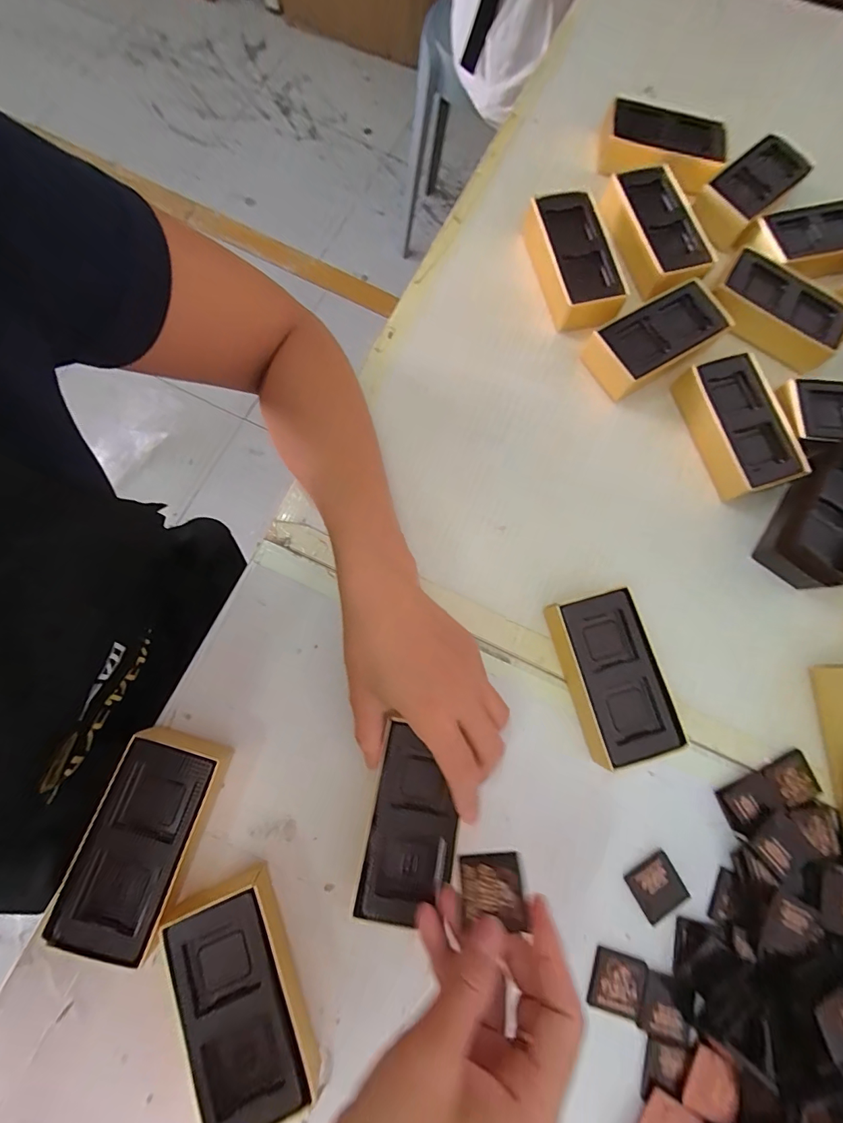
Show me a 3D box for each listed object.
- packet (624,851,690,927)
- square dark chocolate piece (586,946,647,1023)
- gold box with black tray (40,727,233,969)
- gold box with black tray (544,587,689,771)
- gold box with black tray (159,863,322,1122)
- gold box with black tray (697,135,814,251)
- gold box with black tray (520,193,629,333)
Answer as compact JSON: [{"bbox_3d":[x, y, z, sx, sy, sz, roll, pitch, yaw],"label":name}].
[{"bbox_3d":[0.159,0.220,0.293,0.033,0.004,0.034,-29,78,-7],"label":"packet"},{"bbox_3d":[0.126,0.271,0.279,0.035,0.005,0.032,19,77,4],"label":"square dark chocolate piece"},{"bbox_3d":[-0.167,0.168,0.268,0.062,0.034,0.115,17,77,0],"label":"gold box with black tray"},{"bbox_3d":[0.133,0.081,0.312,0.060,0.032,0.113,-15,79,-7],"label":"gold box with black tray"},{"bbox_3d":[-0.104,0.250,0.254,0.060,0.032,0.117,-23,81,-10],"label":"gold box with black tray"},{"bbox_3d":[0.309,-0.351,0.407,0.111,0.028,0.054,-42,84,-12],"label":"gold box with black tray"},{"bbox_3d":[0.133,-0.263,0.378,0.059,0.028,0.119,-10,79,-8],"label":"gold box with black tray"}]

